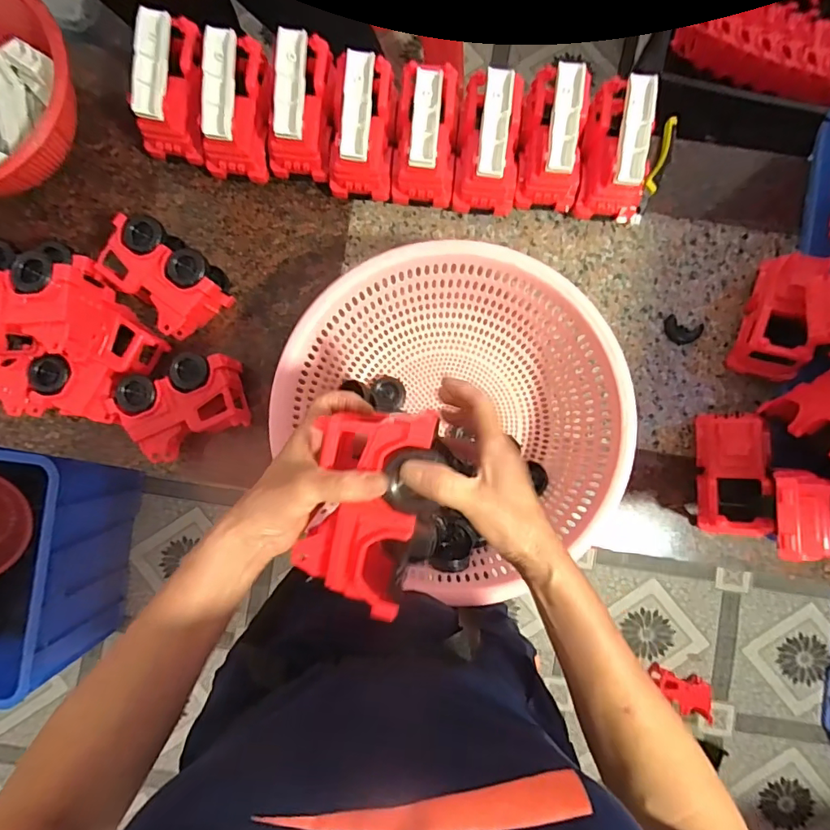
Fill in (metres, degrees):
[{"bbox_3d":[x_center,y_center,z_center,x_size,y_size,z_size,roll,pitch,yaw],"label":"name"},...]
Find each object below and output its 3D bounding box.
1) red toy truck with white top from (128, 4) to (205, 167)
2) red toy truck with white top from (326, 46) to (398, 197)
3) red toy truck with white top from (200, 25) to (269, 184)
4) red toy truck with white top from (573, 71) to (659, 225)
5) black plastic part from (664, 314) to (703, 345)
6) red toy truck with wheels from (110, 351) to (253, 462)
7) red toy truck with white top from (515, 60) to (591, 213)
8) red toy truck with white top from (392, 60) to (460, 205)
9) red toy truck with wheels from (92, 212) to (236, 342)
[{"bbox_3d":[-0.306,-0.414,0.638,0.069,0.123,0.144,14,88,1],"label":"red toy truck with white top"},{"bbox_3d":[-0.068,-0.364,0.635,0.080,0.130,0.134,5,88,0],"label":"red toy truck with white top"},{"bbox_3d":[-0.235,-0.392,0.637,0.080,0.128,0.140,4,88,0],"label":"red toy truck with white top"},{"bbox_3d":[0.263,-0.332,0.630,0.090,0.121,0.136,2,88,0],"label":"red toy truck with white top"},{"bbox_3d":[0.367,-0.114,0.676,0.052,0.013,0.035,20,88,1],"label":"black plastic part"},{"bbox_3d":[-0.287,-0.012,0.631,0.149,0.084,0.101,-26,88,-1],"label":"red toy truck with wheels"},{"bbox_3d":[0.176,-0.348,0.628,0.081,0.124,0.136,6,88,0],"label":"red toy truck with white top"},{"bbox_3d":[0.015,-0.355,0.645,0.079,0.107,0.136,6,88,0],"label":"red toy truck with white top"},{"bbox_3d":[-0.322,-0.183,0.648,0.146,0.088,0.100,44,88,2],"label":"red toy truck with wheels"}]

